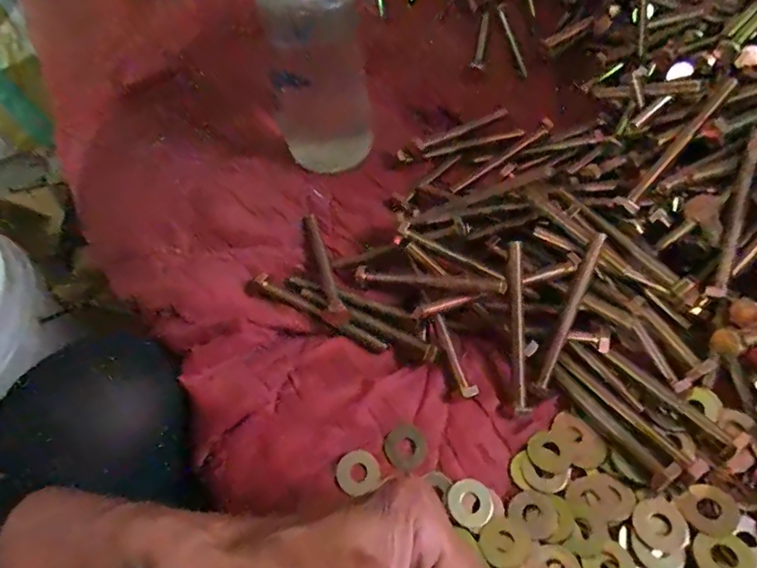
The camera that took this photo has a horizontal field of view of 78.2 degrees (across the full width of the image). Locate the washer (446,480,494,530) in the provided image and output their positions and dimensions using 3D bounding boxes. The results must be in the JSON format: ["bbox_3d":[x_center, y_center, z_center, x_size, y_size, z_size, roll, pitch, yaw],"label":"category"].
[{"bbox_3d":[0.051,0.120,0.255,0.024,0.004,0.024,-34,64,-16],"label":"washer"}]

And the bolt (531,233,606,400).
[{"bbox_3d":[0.115,0.020,0.284,0.008,0.007,0.105,22,92,15],"label":"bolt"}]

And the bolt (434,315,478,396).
[{"bbox_3d":[0.045,0.043,0.284,0.009,0.007,0.052,-20,61,-8],"label":"bolt"}]

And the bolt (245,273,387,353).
[{"bbox_3d":[-0.041,0.021,0.300,0.097,0.014,0.017,26,64,17],"label":"bolt"}]

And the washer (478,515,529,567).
[{"bbox_3d":[0.066,0.135,0.244,0.025,0.004,0.023,-34,53,-14],"label":"washer"}]

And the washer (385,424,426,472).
[{"bbox_3d":[0.016,0.094,0.268,0.023,0.004,0.024,3,69,-7],"label":"washer"}]

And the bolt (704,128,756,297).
[{"bbox_3d":[0.214,-0.042,0.280,0.010,0.010,0.102,15,90,11],"label":"bolt"}]

